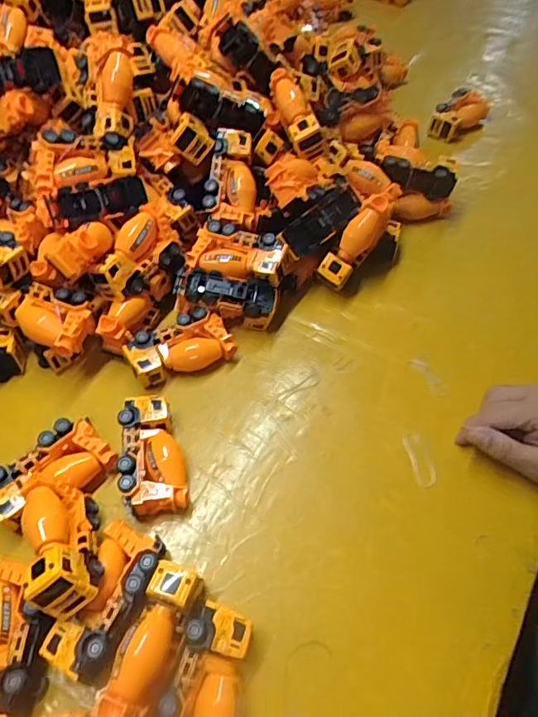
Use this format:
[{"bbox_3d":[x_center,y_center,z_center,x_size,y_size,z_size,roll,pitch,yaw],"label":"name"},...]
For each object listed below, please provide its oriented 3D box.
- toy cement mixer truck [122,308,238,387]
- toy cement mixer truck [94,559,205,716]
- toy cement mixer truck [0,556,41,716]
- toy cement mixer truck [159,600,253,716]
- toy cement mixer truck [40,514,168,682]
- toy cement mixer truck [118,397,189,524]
[{"bbox_3d":[-0.090,-0.012,0.514,0.106,0.037,0.054,-17,57,-12],"label":"toy cement mixer truck"},{"bbox_3d":[-0.079,0.199,0.352,0.033,0.053,0.100,15,56,10],"label":"toy cement mixer truck"},{"bbox_3d":[-0.188,0.198,0.361,0.048,0.032,0.102,-7,55,-5],"label":"toy cement mixer truck"},{"bbox_3d":[-0.041,0.228,0.344,0.050,0.035,0.100,13,56,9],"label":"toy cement mixer truck"},{"bbox_3d":[-0.119,0.180,0.377,0.049,0.039,0.102,16,57,11],"label":"toy cement mixer truck"},{"bbox_3d":[-0.104,0.084,0.445,0.051,0.036,0.105,-12,56,-9],"label":"toy cement mixer truck"}]

